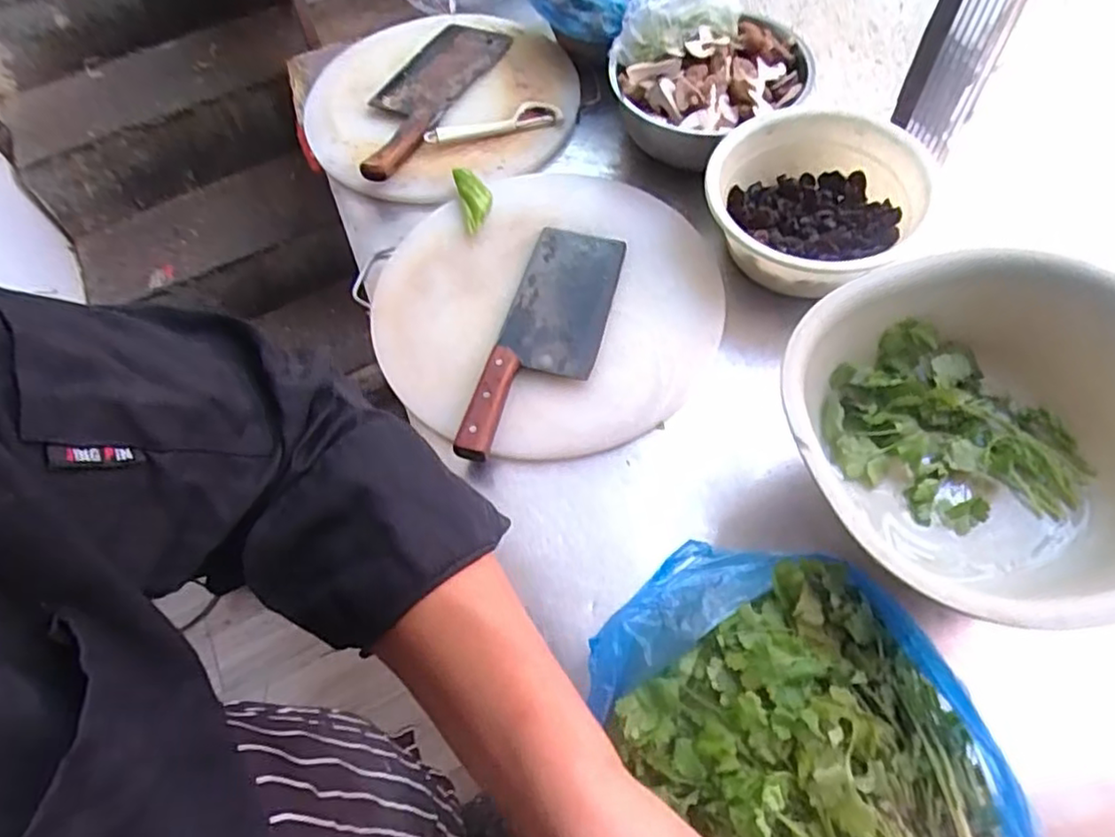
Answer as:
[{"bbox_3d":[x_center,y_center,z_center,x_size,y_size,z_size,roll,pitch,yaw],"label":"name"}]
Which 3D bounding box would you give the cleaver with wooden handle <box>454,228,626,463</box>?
[{"bbox_3d":[-0.007,-0.083,0.668,0.098,0.035,0.296,12,63,11],"label":"cleaver with wooden handle"}]

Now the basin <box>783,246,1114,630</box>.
[{"bbox_3d":[0.289,0.037,0.500,0.236,0.191,0.249,-8,61,0],"label":"basin"}]

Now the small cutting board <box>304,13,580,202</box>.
[{"bbox_3d":[-0.155,-0.426,0.886,0.359,0.040,0.365,17,60,13],"label":"small cutting board"}]

